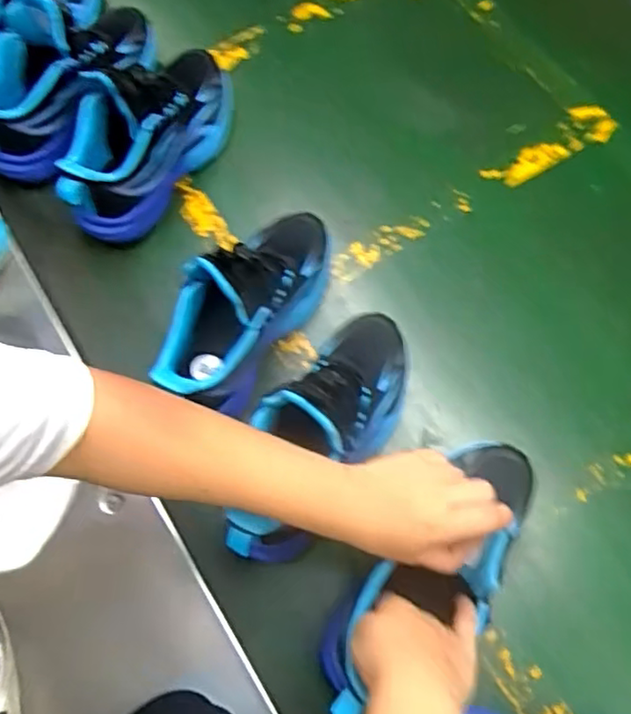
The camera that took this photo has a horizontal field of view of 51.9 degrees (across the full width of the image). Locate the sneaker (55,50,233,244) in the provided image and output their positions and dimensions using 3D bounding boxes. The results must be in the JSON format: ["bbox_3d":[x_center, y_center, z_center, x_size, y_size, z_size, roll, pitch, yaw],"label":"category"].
[{"bbox_3d":[-0.167,-0.224,0.643,0.086,0.130,0.221,35,75,13],"label":"sneaker"}]

